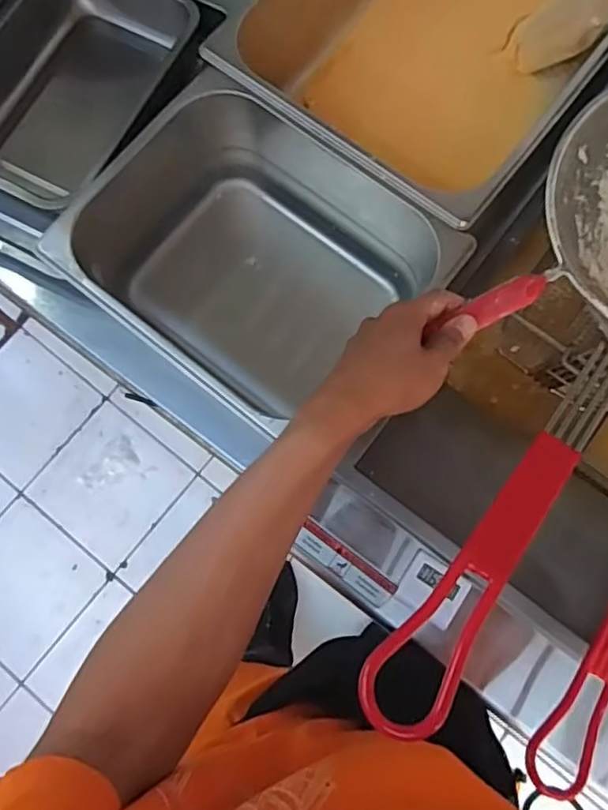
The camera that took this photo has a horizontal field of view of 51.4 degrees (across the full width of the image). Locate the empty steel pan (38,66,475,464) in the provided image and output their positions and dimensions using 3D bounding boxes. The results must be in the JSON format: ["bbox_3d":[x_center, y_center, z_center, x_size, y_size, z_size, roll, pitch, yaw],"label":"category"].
[{"bbox_3d":[-0.044,-0.130,0.652,0.315,0.163,0.251,37,80,9],"label":"empty steel pan"}]

